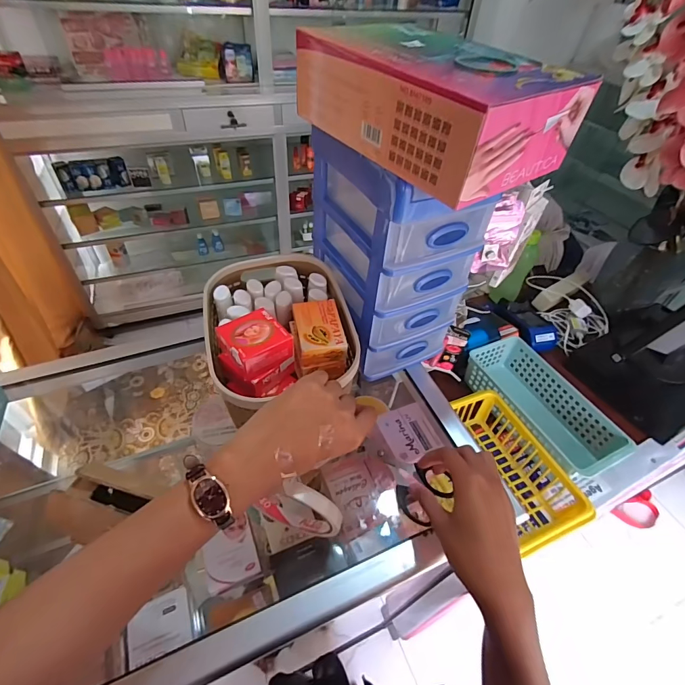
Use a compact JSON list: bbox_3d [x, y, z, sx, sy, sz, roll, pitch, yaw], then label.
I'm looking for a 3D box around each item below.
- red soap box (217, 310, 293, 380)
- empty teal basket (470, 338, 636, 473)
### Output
[{"bbox_3d":[-0.091,0.000,0.390,0.060,0.032,0.057,-31,57,-29],"label":"red soap box"},{"bbox_3d":[0.367,0.130,0.748,0.134,0.114,0.282,-17,51,-19],"label":"empty teal basket"}]

